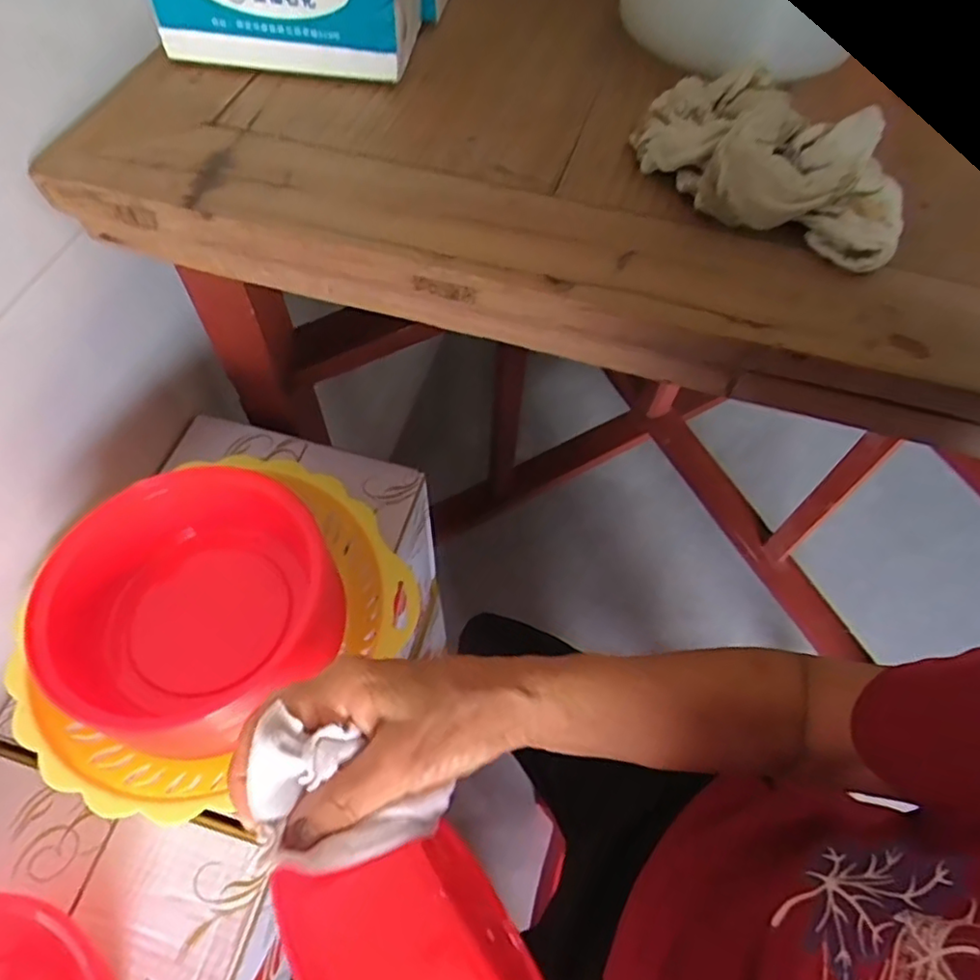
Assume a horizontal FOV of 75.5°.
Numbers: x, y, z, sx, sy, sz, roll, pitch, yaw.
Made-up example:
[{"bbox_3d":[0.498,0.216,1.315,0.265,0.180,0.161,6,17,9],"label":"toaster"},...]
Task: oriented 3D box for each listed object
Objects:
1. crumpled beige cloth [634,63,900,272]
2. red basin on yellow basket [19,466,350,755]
[{"bbox_3d":[0.157,-0.189,0.349,0.158,0.059,0.076,33,64,16],"label":"crumpled beige cloth"},{"bbox_3d":[-0.183,0.075,0.405,0.165,0.075,0.153,1,60,-2],"label":"red basin on yellow basket"}]

